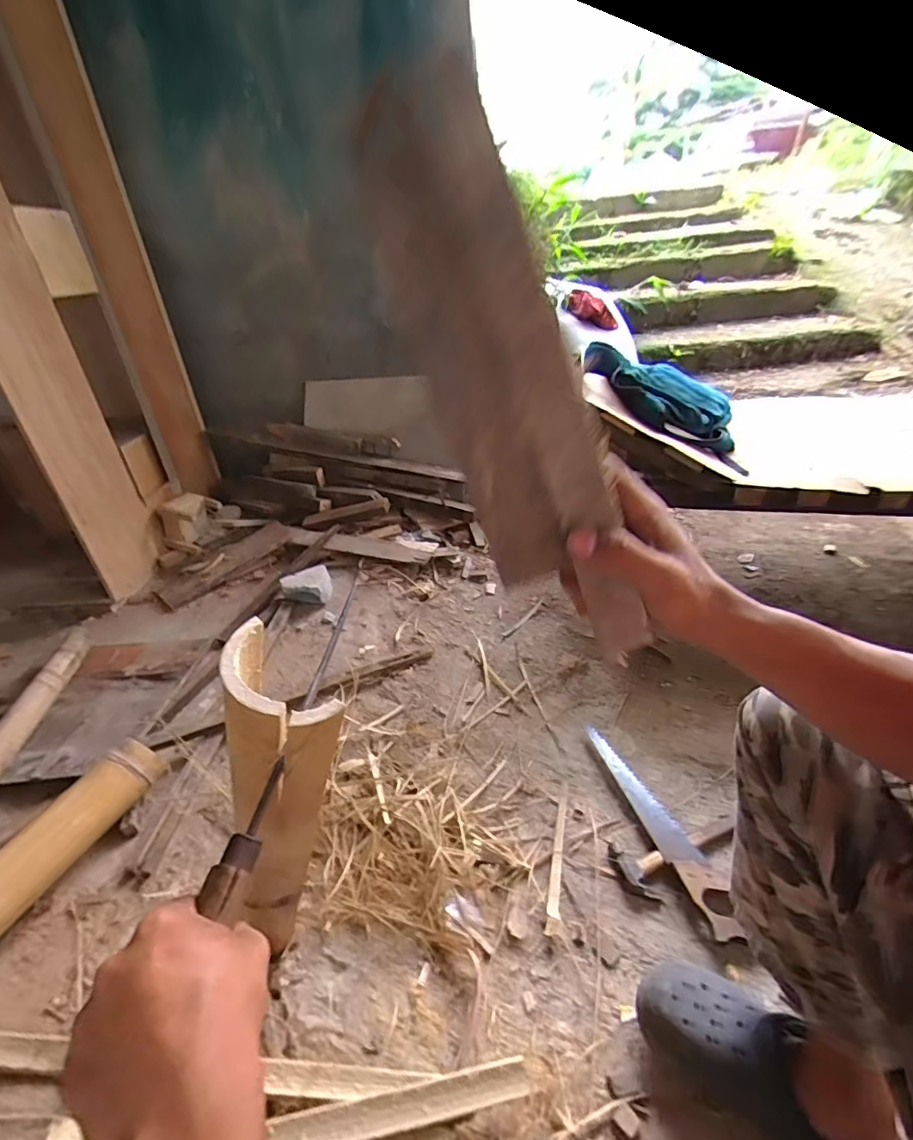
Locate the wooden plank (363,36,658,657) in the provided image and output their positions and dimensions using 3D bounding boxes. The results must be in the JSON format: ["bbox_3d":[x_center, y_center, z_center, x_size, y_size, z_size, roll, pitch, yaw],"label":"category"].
[{"bbox_3d":[0.033,-0.076,0.269,0.069,0.297,0.022,-10,26,34],"label":"wooden plank"}]

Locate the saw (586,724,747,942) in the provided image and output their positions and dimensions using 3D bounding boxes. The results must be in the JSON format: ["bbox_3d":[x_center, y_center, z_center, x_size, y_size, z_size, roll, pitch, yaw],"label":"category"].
[{"bbox_3d":[0.344,0.423,0.893,0.069,0.030,0.387,-13,35,-14],"label":"saw"}]

